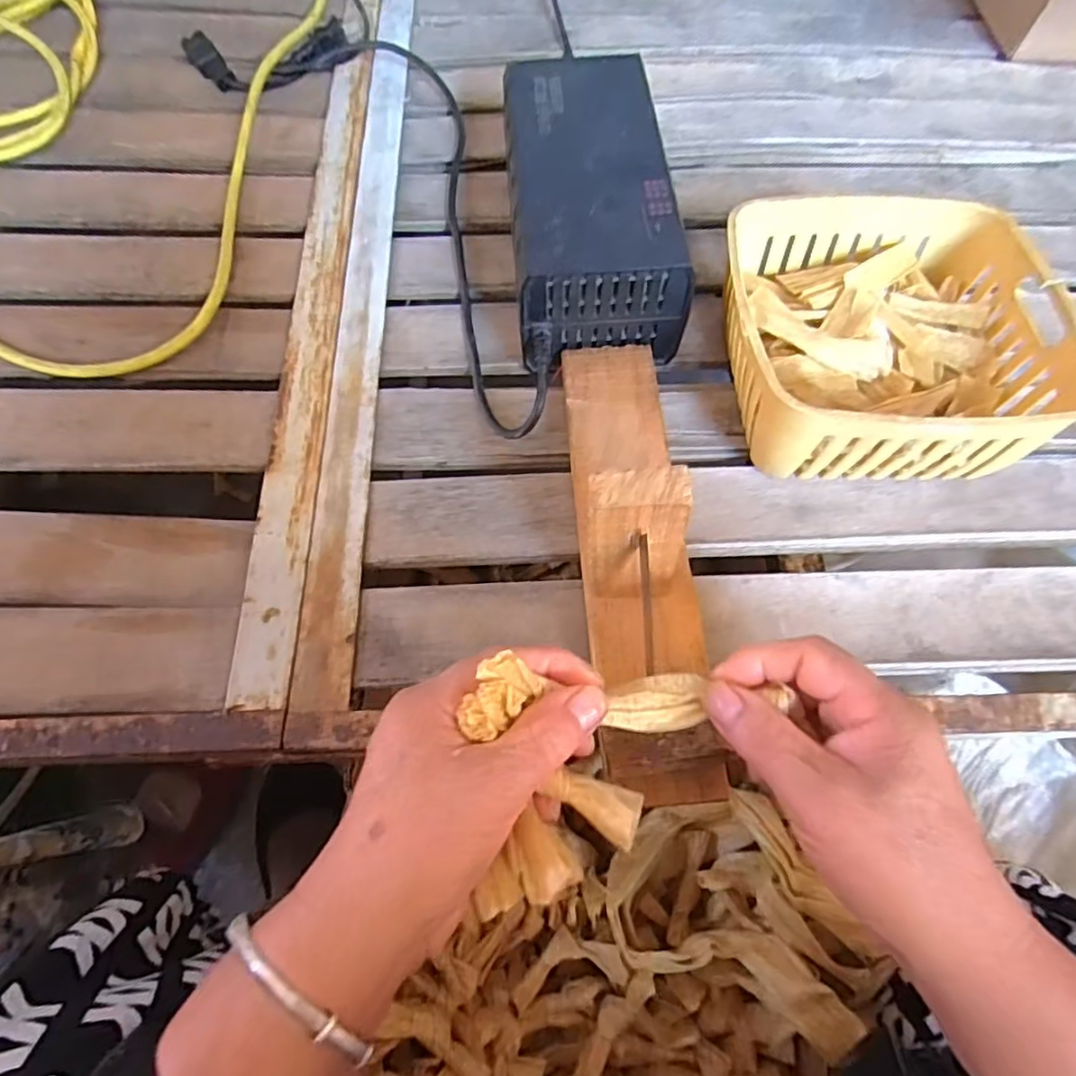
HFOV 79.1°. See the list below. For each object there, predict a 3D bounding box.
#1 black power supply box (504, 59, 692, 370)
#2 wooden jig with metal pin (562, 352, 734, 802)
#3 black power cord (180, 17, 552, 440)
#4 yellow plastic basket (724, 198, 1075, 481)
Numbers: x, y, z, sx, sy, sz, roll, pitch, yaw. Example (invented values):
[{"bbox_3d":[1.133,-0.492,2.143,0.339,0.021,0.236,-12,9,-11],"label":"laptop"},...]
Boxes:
[{"bbox_3d":[0.032,-0.220,0.449,0.106,0.086,0.229,-3,65,-6],"label":"black power supply box"},{"bbox_3d":[0.053,-0.016,0.334,0.068,0.121,0.275,-2,64,-5],"label":"wooden jig with metal pin"},{"bbox_3d":[-0.098,-0.305,0.515,0.180,0.041,0.534,-33,70,-15],"label":"black power cord"},{"bbox_3d":[0.205,-0.124,0.405,0.179,0.082,0.179,1,64,-4],"label":"yellow plastic basket"}]

